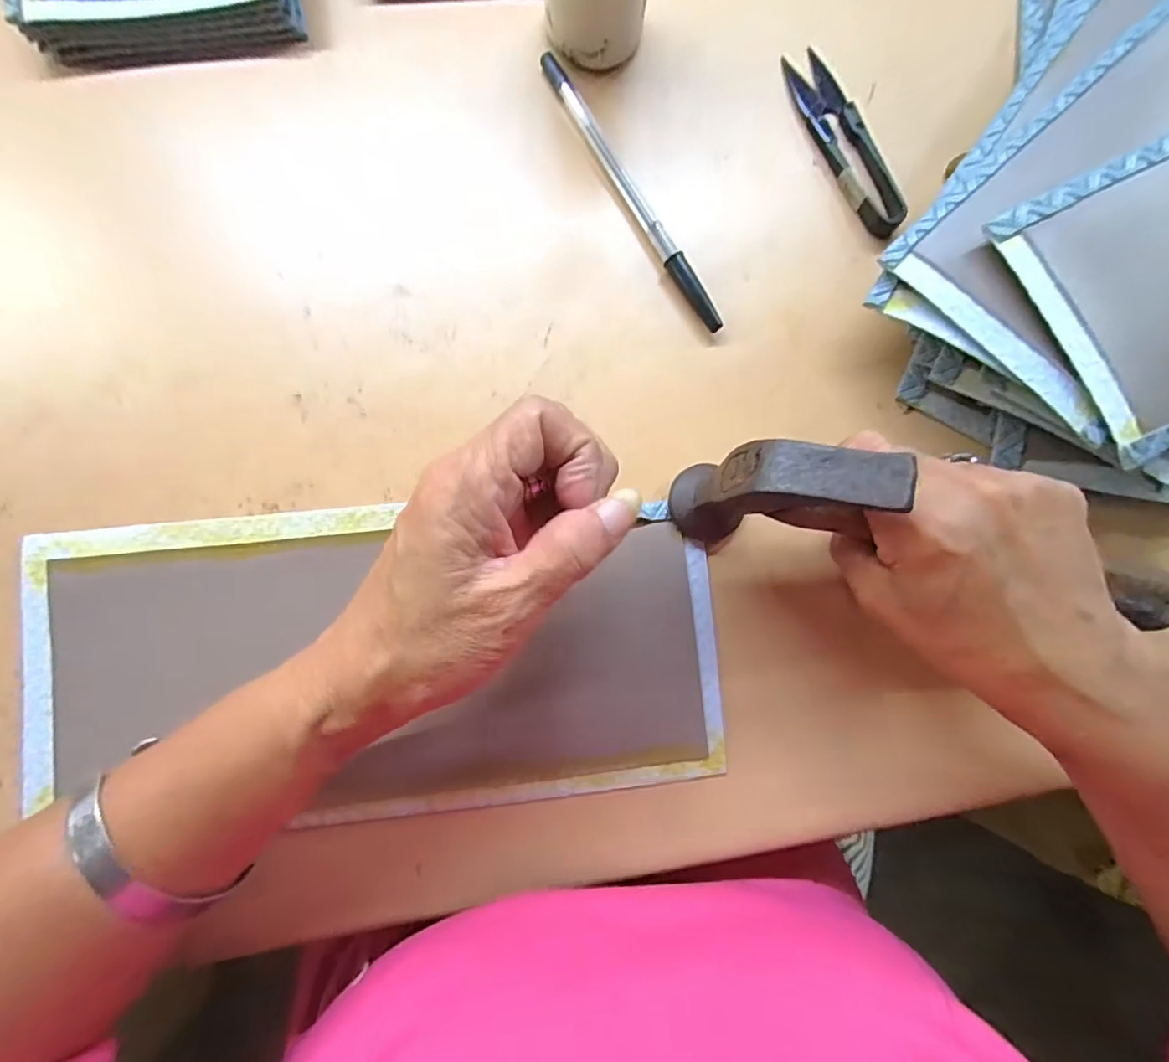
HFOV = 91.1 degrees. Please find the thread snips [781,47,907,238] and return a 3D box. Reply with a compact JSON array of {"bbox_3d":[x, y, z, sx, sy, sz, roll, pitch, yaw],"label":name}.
[{"bbox_3d":[0.124,-0.184,0.271,0.023,0.009,0.098,-25,87,-5],"label":"thread snips"}]

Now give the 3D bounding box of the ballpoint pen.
[{"bbox_3d":[0.022,-0.155,0.262,0.008,0.009,0.147,-30,88,-6],"label":"ballpoint pen"}]

